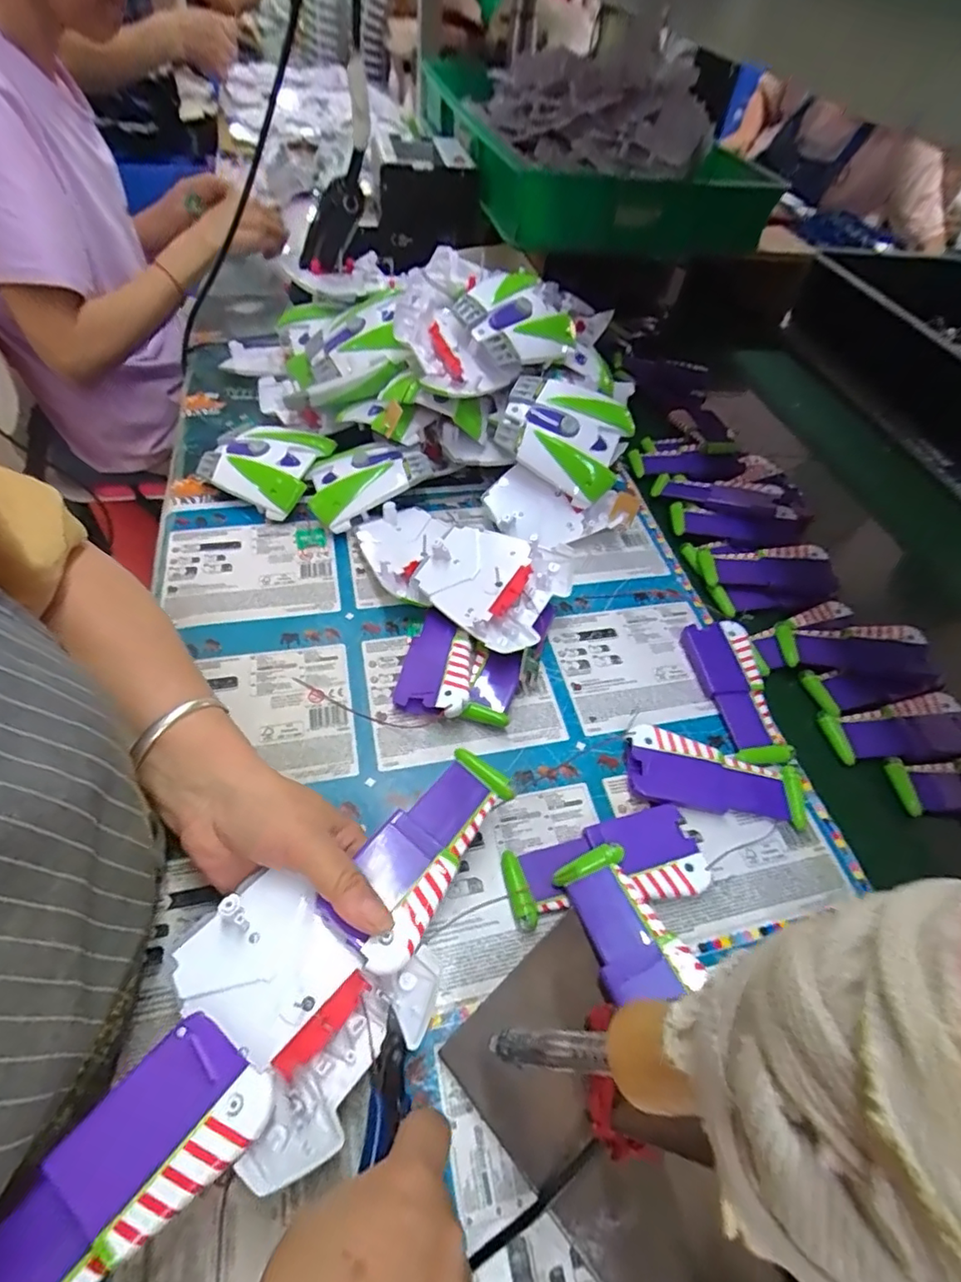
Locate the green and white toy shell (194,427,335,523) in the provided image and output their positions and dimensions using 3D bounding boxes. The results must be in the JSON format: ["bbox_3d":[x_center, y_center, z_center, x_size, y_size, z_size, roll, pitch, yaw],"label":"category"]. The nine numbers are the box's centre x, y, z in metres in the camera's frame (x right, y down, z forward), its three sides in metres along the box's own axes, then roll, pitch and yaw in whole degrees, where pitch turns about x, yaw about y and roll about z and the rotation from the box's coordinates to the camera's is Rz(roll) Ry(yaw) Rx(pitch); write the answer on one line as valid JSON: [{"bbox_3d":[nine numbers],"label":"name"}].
[{"bbox_3d":[-0.197,-0.162,0.523,0.108,0.044,0.092,23,55,11],"label":"green and white toy shell"}]

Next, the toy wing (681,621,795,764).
[{"bbox_3d":[0.196,0.036,0.434,0.052,0.014,0.120,0,54,-6],"label":"toy wing"}]

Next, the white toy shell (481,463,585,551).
[{"bbox_3d":[0.048,-0.116,0.509,0.087,0.015,0.061,34,87,-2],"label":"white toy shell"}]

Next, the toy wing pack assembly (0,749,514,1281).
[{"bbox_3d":[-0.086,0.164,0.262,0.100,0.030,0.287,34,51,20],"label":"toy wing pack assembly"}]

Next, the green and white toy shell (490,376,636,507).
[{"bbox_3d":[0.072,-0.181,0.503,0.109,0.040,0.095,15,94,-2],"label":"green and white toy shell"}]

